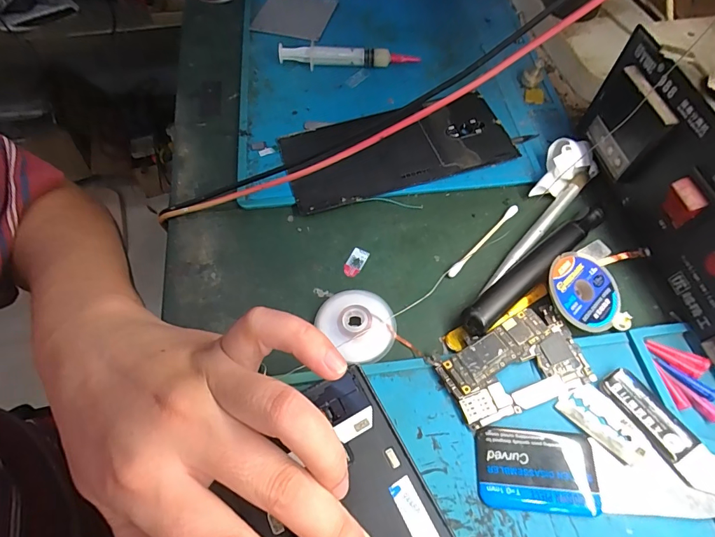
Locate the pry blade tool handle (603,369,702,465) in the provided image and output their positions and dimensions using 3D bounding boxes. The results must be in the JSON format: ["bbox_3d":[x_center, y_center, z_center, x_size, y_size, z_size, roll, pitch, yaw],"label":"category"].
[{"bbox_3d":[0.144,0.071,0.199,0.017,0.005,0.044,-29,63,-14],"label":"pry blade tool handle"}]

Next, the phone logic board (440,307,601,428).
[{"bbox_3d":[0.084,0.051,0.211,0.075,0.005,0.044,-23,72,-12],"label":"phone logic board"}]

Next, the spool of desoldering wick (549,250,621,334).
[{"bbox_3d":[0.128,0.012,0.227,0.043,0.004,0.042,5,68,-12],"label":"spool of desoldering wick"}]

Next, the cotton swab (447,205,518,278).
[{"bbox_3d":[0.080,-0.018,0.255,0.005,0.004,0.072,39,68,21],"label":"cotton swab"}]

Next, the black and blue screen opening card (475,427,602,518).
[{"bbox_3d":[0.084,0.095,0.189,0.054,0.004,0.035,4,60,4],"label":"black and blue screen opening card"}]

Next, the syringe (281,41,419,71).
[{"bbox_3d":[-0.007,-0.172,0.329,0.111,0.017,0.012,0,60,1],"label":"syringe"}]

